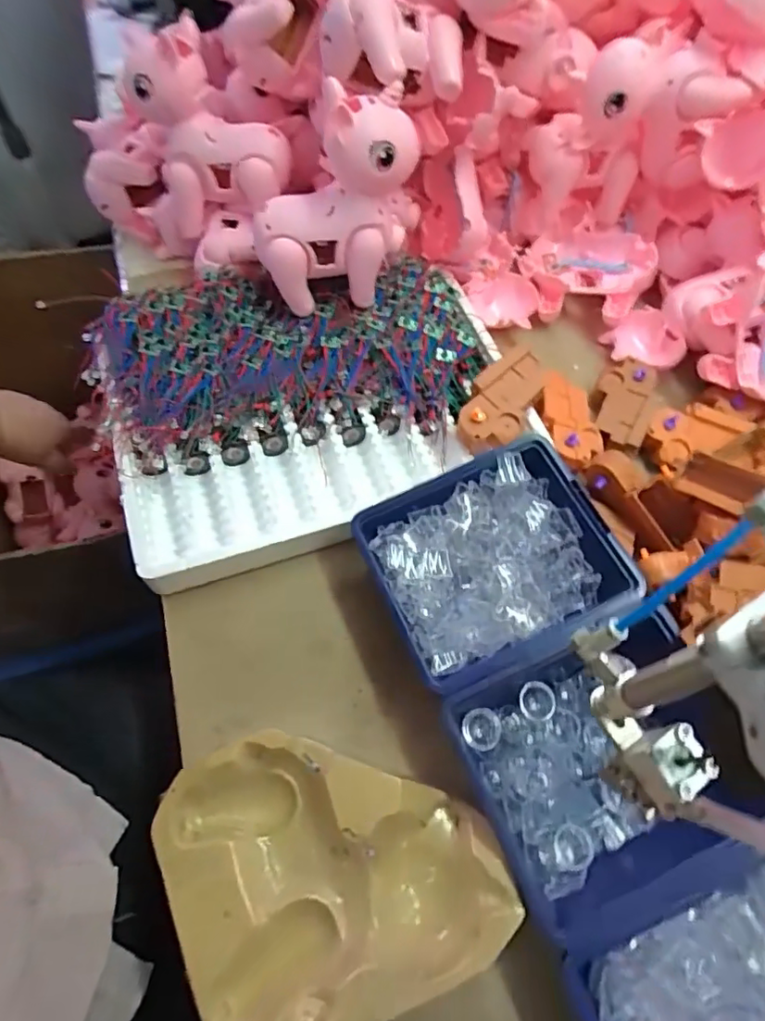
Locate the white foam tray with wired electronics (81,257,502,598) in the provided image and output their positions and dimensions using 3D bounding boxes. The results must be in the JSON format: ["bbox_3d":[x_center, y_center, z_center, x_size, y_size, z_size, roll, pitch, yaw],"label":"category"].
[{"bbox_3d":[-0.060,-0.097,0.487,0.335,0.060,0.259,-18,66,-10],"label":"white foam tray with wired electronics"}]

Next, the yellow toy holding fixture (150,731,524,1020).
[{"bbox_3d":[-0.032,0.209,0.341,0.184,0.051,0.157,-19,66,-10],"label":"yellow toy holding fixture"}]

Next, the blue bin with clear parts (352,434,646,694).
[{"bbox_3d":[0.078,0.041,0.416,0.163,0.058,0.145,-21,66,-12],"label":"blue bin with clear parts"}]

